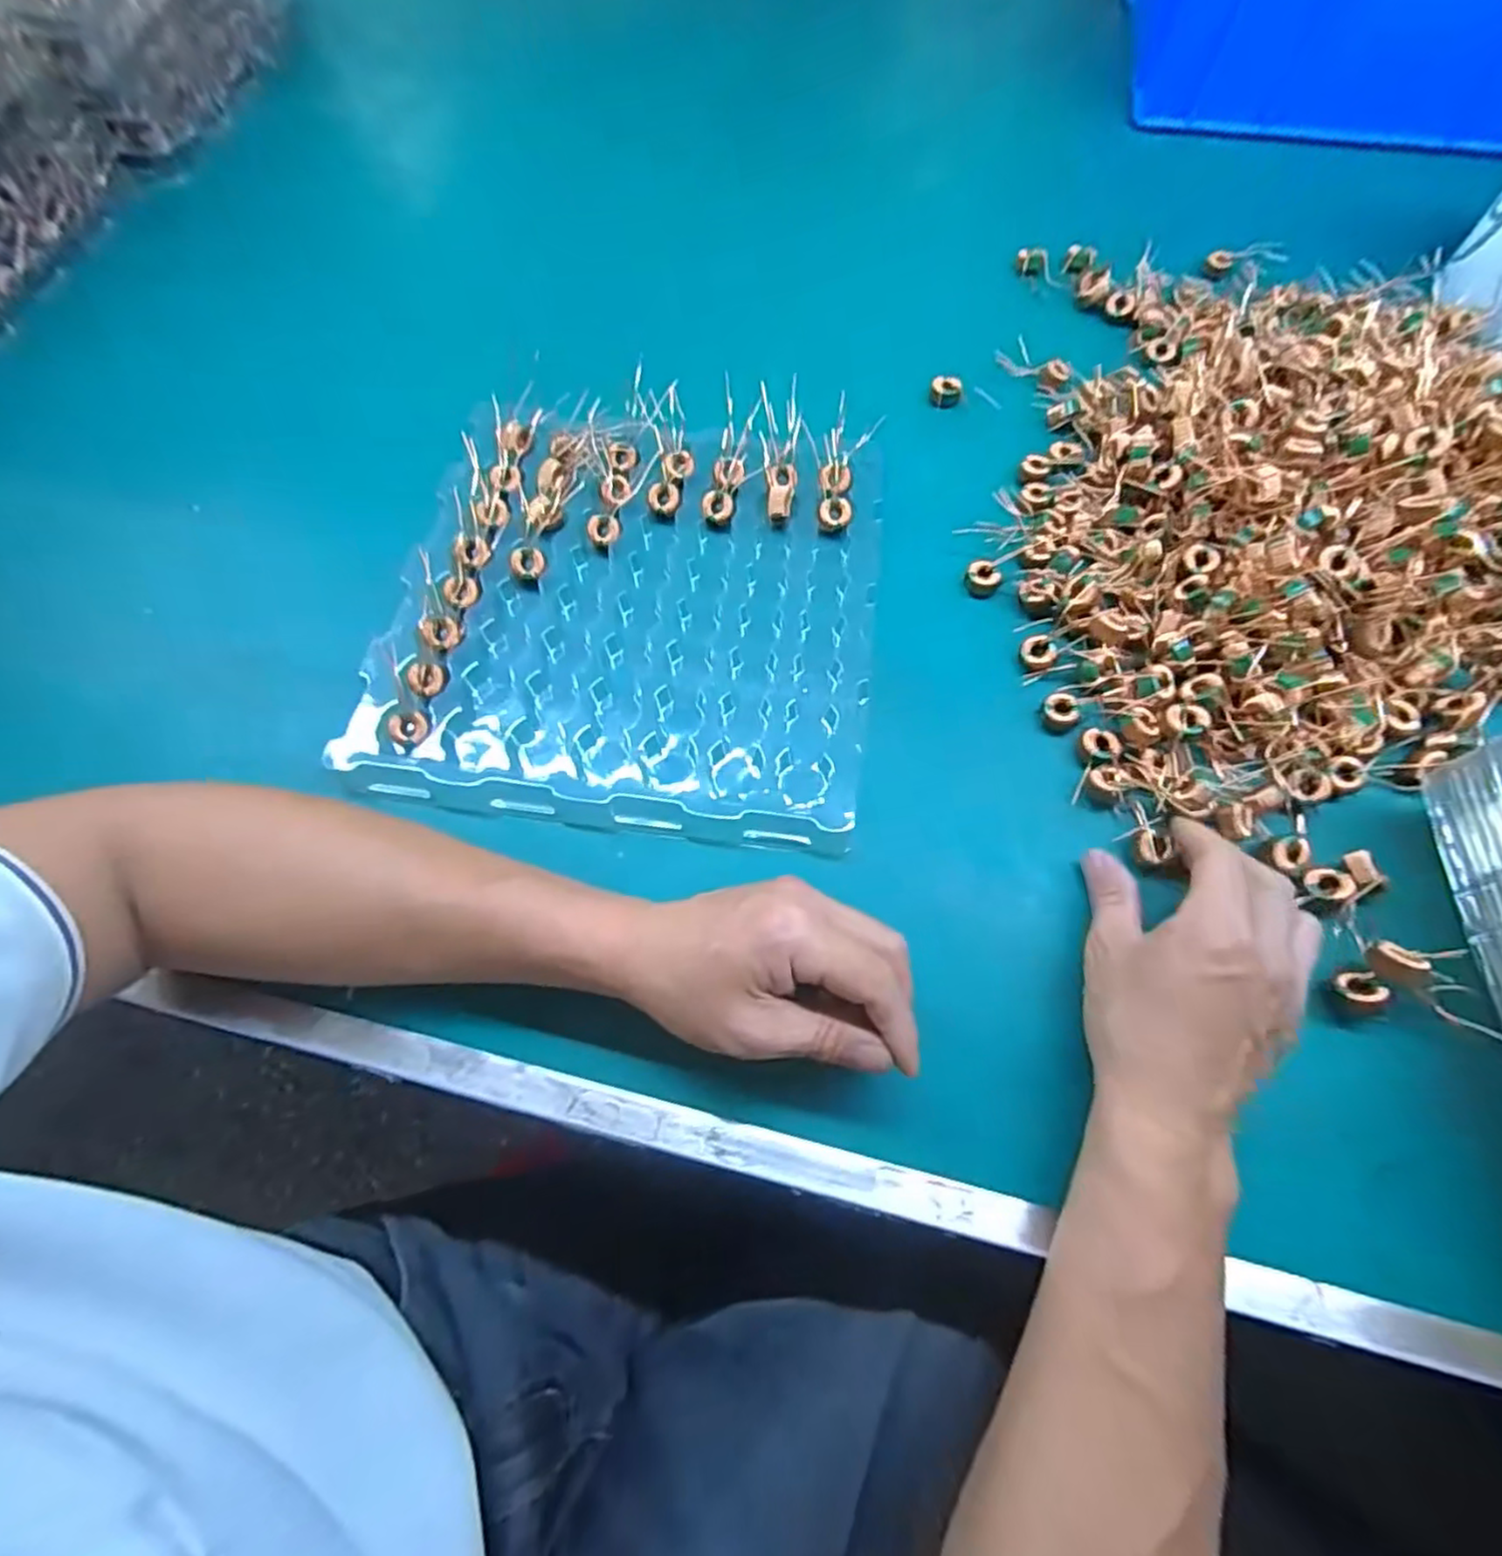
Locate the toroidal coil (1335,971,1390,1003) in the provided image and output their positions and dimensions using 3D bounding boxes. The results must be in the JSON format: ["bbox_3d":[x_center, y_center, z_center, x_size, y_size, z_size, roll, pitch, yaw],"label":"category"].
[{"bbox_3d":[0.292,0.100,0.330,0.016,0.013,0.014,-3,69,-1],"label":"toroidal coil"}]

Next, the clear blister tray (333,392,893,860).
[{"bbox_3d":[-0.070,-0.107,0.423,0.284,0.024,0.278,7,69,3],"label":"clear blister tray"}]

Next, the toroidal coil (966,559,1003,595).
[{"bbox_3d":[0.147,-0.127,0.437,0.022,0.006,0.020,0,69,0],"label":"toroidal coil"}]

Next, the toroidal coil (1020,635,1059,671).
[{"bbox_3d":[0.172,-0.075,0.412,0.022,0.007,0.020,0,69,0],"label":"toroidal coil"}]

